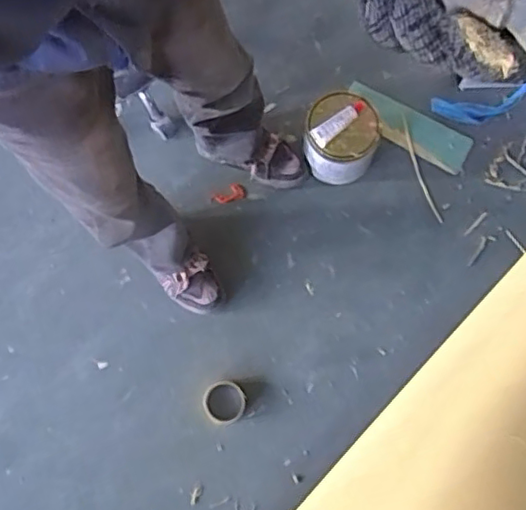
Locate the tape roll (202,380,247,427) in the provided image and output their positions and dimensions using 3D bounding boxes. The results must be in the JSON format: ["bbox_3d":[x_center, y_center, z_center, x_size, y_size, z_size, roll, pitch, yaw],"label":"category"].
[{"bbox_3d":[-0.081,0.310,1.294,0.094,0.026,0.091,0,76,2],"label":"tape roll"}]

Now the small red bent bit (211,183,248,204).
[{"bbox_3d":[-0.079,-0.140,1.405,0.081,0.012,0.041,-15,76,-2],"label":"small red bent bit"}]

